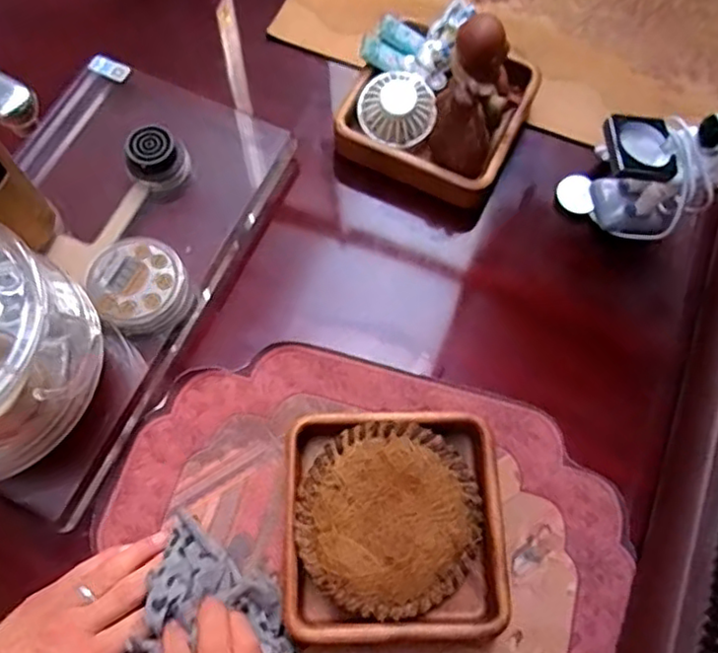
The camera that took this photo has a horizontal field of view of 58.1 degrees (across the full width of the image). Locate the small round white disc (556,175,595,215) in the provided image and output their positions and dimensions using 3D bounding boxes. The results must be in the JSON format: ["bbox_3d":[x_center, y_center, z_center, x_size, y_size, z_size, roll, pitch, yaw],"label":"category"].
[{"bbox_3d":[0.189,-0.115,0.566,0.034,0.004,0.034,0,85,2],"label":"small round white disc"}]

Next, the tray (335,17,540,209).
[{"bbox_3d":[0.071,-0.199,0.551,0.145,0.102,0.148,23,70,11],"label":"tray"}]

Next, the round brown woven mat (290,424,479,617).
[{"bbox_3d":[0.021,0.130,0.441,0.123,0.020,0.123,28,75,-5],"label":"round brown woven mat"}]

